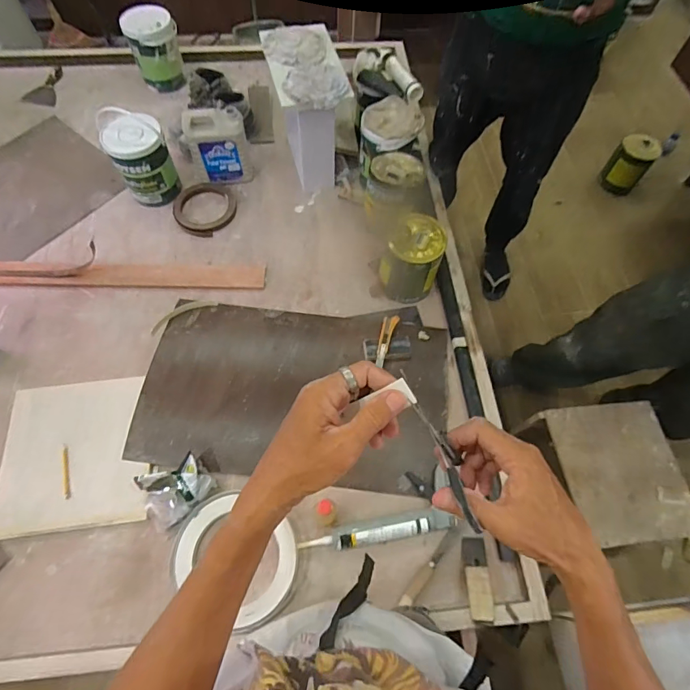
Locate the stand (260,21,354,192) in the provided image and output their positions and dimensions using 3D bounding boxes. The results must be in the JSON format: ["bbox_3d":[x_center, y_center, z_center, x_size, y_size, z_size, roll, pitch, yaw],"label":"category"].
[{"bbox_3d":[-0.111,-0.696,1.329,0.189,0.348,0.313,-10,65,-7],"label":"stand"}]

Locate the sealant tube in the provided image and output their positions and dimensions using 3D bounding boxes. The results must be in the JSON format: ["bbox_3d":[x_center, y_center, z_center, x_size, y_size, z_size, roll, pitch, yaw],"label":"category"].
[{"bbox_3d":[0.076,0.419,0.968,0.345,0.055,0.047,-9,63,-6],"label":"sealant tube"}]

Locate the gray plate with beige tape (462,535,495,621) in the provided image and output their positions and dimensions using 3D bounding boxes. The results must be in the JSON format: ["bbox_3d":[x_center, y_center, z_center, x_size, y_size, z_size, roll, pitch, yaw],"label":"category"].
[{"bbox_3d":[0.288,0.507,0.938,0.053,0.012,0.160,3,49,0],"label":"gray plate with beige tape"}]

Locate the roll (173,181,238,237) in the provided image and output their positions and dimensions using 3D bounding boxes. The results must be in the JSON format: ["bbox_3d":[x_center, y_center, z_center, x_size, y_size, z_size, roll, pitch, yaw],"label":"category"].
[{"bbox_3d":[-0.453,-0.444,1.377,0.207,0.020,0.202,1,63,-1],"label":"roll"}]

